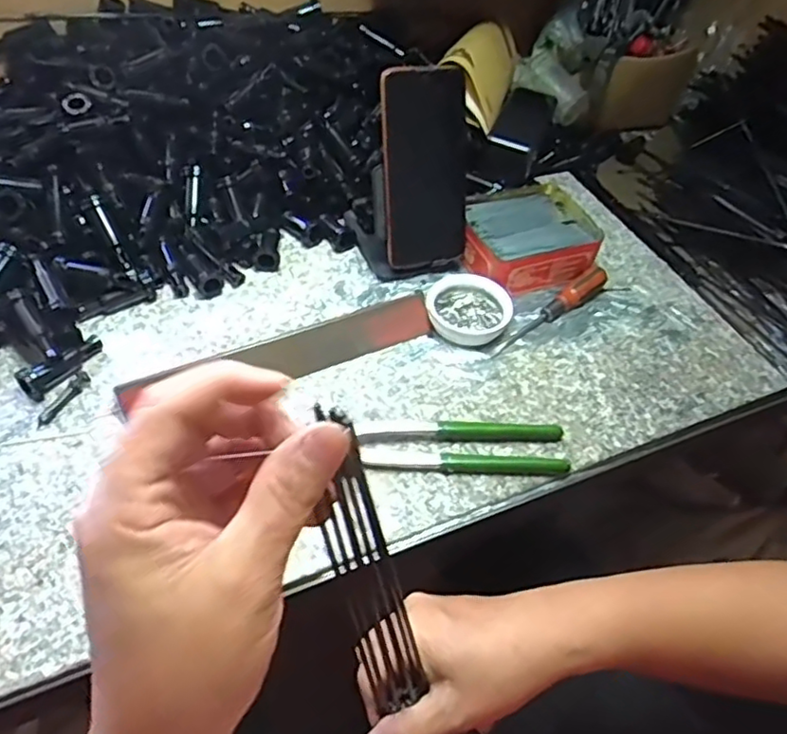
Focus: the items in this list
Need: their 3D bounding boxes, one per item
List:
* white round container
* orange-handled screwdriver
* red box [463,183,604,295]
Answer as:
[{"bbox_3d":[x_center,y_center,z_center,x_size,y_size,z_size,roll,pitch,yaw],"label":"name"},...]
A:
[{"bbox_3d":[0.066,-0.051,0.570,0.073,0.025,0.067,3,49,-4],"label":"white round container"},{"bbox_3d":[0.144,-0.054,0.583,0.149,0.022,0.021,-32,59,-29],"label":"orange-handled screwdriver"},{"bbox_3d":[0.127,-0.124,0.624,0.129,0.041,0.108,-15,53,-18],"label":"red box"}]

